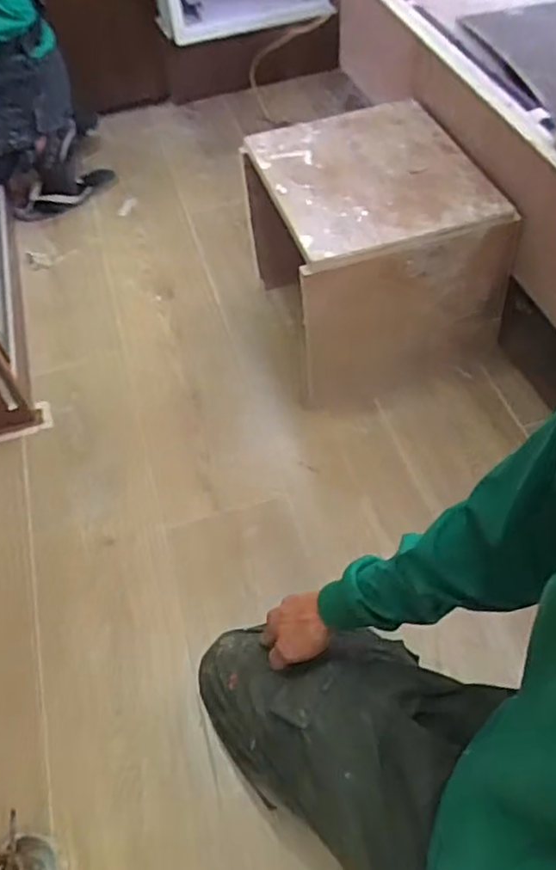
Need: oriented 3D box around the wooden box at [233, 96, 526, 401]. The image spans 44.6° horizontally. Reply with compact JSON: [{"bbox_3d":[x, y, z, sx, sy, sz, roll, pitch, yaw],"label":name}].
[{"bbox_3d":[0.149,-0.310,1.144,0.332,0.309,0.349,-15,54,-7],"label":"wooden box"}]

